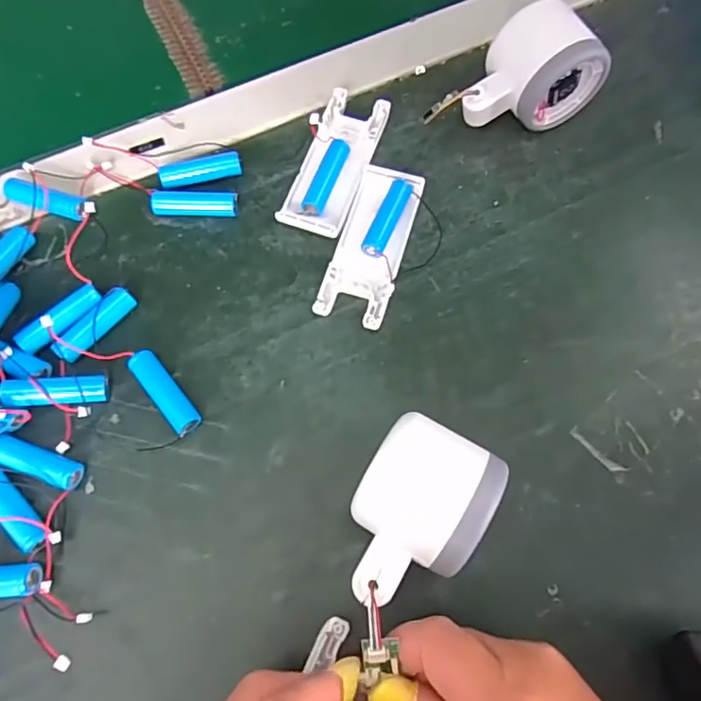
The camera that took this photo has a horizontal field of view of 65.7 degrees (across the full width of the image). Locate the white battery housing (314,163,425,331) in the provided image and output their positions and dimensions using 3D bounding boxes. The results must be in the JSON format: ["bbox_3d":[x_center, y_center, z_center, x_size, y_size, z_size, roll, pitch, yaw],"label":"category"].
[{"bbox_3d":[0.013,-0.064,0.328,0.040,0.013,0.105,16,71,6],"label":"white battery housing"}]

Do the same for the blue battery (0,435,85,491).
[{"bbox_3d":[-0.163,0.057,0.280,0.048,0.012,0.014,18,71,6],"label":"blue battery"}]

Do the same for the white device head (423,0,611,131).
[{"bbox_3d":[0.103,-0.171,0.344,0.102,0.055,0.055,-23,72,-8],"label":"white device head"}]

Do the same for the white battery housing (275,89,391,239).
[{"bbox_3d":[-0.011,-0.120,0.346,0.043,0.015,0.102,17,71,6],"label":"white battery housing"}]

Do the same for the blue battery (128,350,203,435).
[{"bbox_3d":[-0.101,0.022,0.296,0.014,0.011,0.052,-38,75,-13],"label":"blue battery"}]

